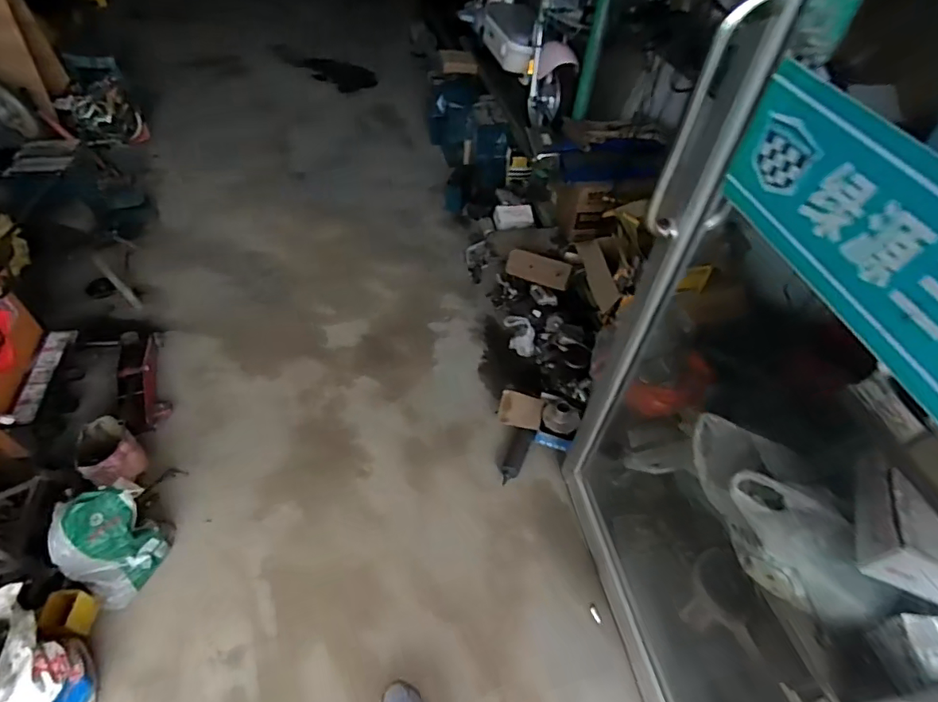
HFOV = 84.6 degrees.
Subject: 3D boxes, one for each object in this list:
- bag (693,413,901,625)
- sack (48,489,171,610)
[{"bbox_3d":[0.531,0.283,0.904,0.159,0.132,0.364,-10,50,-13],"label":"bag"},{"bbox_3d":[-0.871,0.465,1.234,0.168,0.254,0.202,19,50,12],"label":"sack"}]

